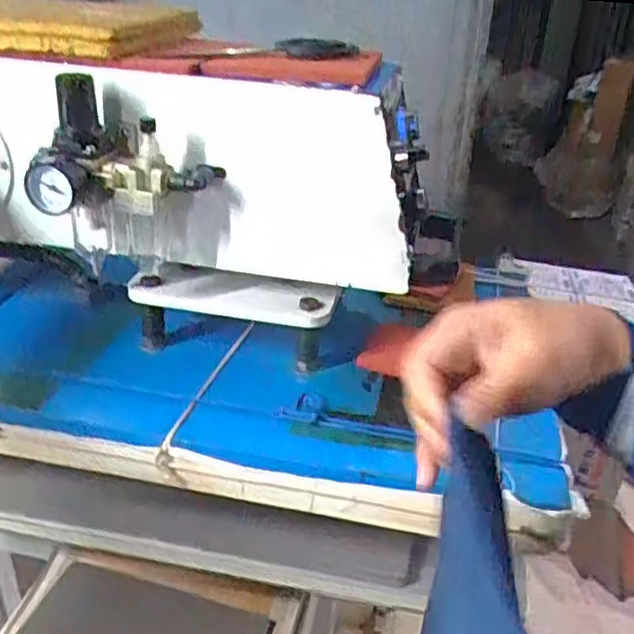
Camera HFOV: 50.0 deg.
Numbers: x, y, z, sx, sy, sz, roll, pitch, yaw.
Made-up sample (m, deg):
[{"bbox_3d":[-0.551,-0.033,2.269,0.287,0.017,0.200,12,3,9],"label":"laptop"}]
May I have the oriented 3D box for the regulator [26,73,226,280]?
[{"bbox_3d":[-0.149,-0.132,0.525,0.136,0.096,0.064,-4,30,-12],"label":"regulator"}]

